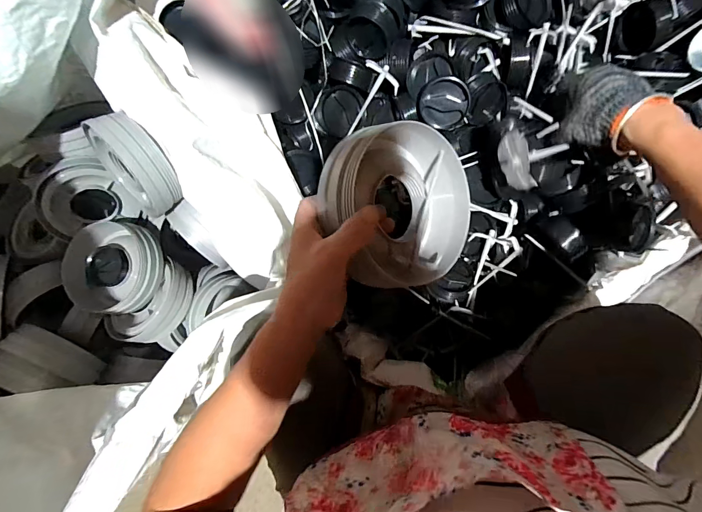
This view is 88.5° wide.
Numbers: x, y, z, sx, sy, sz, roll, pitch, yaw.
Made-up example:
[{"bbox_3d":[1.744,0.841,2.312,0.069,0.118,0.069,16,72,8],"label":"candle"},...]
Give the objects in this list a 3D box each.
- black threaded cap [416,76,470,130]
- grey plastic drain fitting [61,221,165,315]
[{"bbox_3d":[0.127,-0.210,0.498,0.069,0.019,0.064,5,111,14],"label":"black threaded cap"},{"bbox_3d":[-0.411,0.020,0.638,0.160,0.068,0.162,-1,90,8],"label":"grey plastic drain fitting"}]

